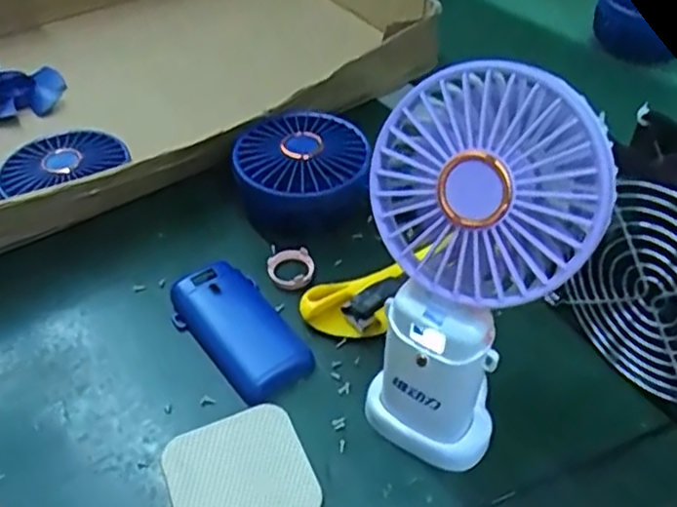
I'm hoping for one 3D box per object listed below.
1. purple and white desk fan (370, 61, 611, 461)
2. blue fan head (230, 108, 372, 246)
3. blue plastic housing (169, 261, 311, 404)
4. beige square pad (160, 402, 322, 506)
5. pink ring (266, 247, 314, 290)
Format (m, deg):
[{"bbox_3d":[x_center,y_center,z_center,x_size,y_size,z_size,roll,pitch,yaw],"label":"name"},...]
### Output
[{"bbox_3d":[0.053,0.015,0.290,0.075,0.176,0.071,4,45,3],"label":"purple and white desk fan"},{"bbox_3d":[-0.025,-0.053,0.440,0.086,0.040,0.088,-5,45,-6],"label":"blue fan head"},{"bbox_3d":[-0.054,0.041,0.376,0.049,0.015,0.091,-32,54,-28],"label":"blue plastic housing"},{"bbox_3d":[-0.047,0.106,0.320,0.064,0.004,0.065,-18,48,-18],"label":"beige square pad"},{"bbox_3d":[-0.029,0.009,0.413,0.028,0.005,0.031,-2,45,-3],"label":"pink ring"}]

